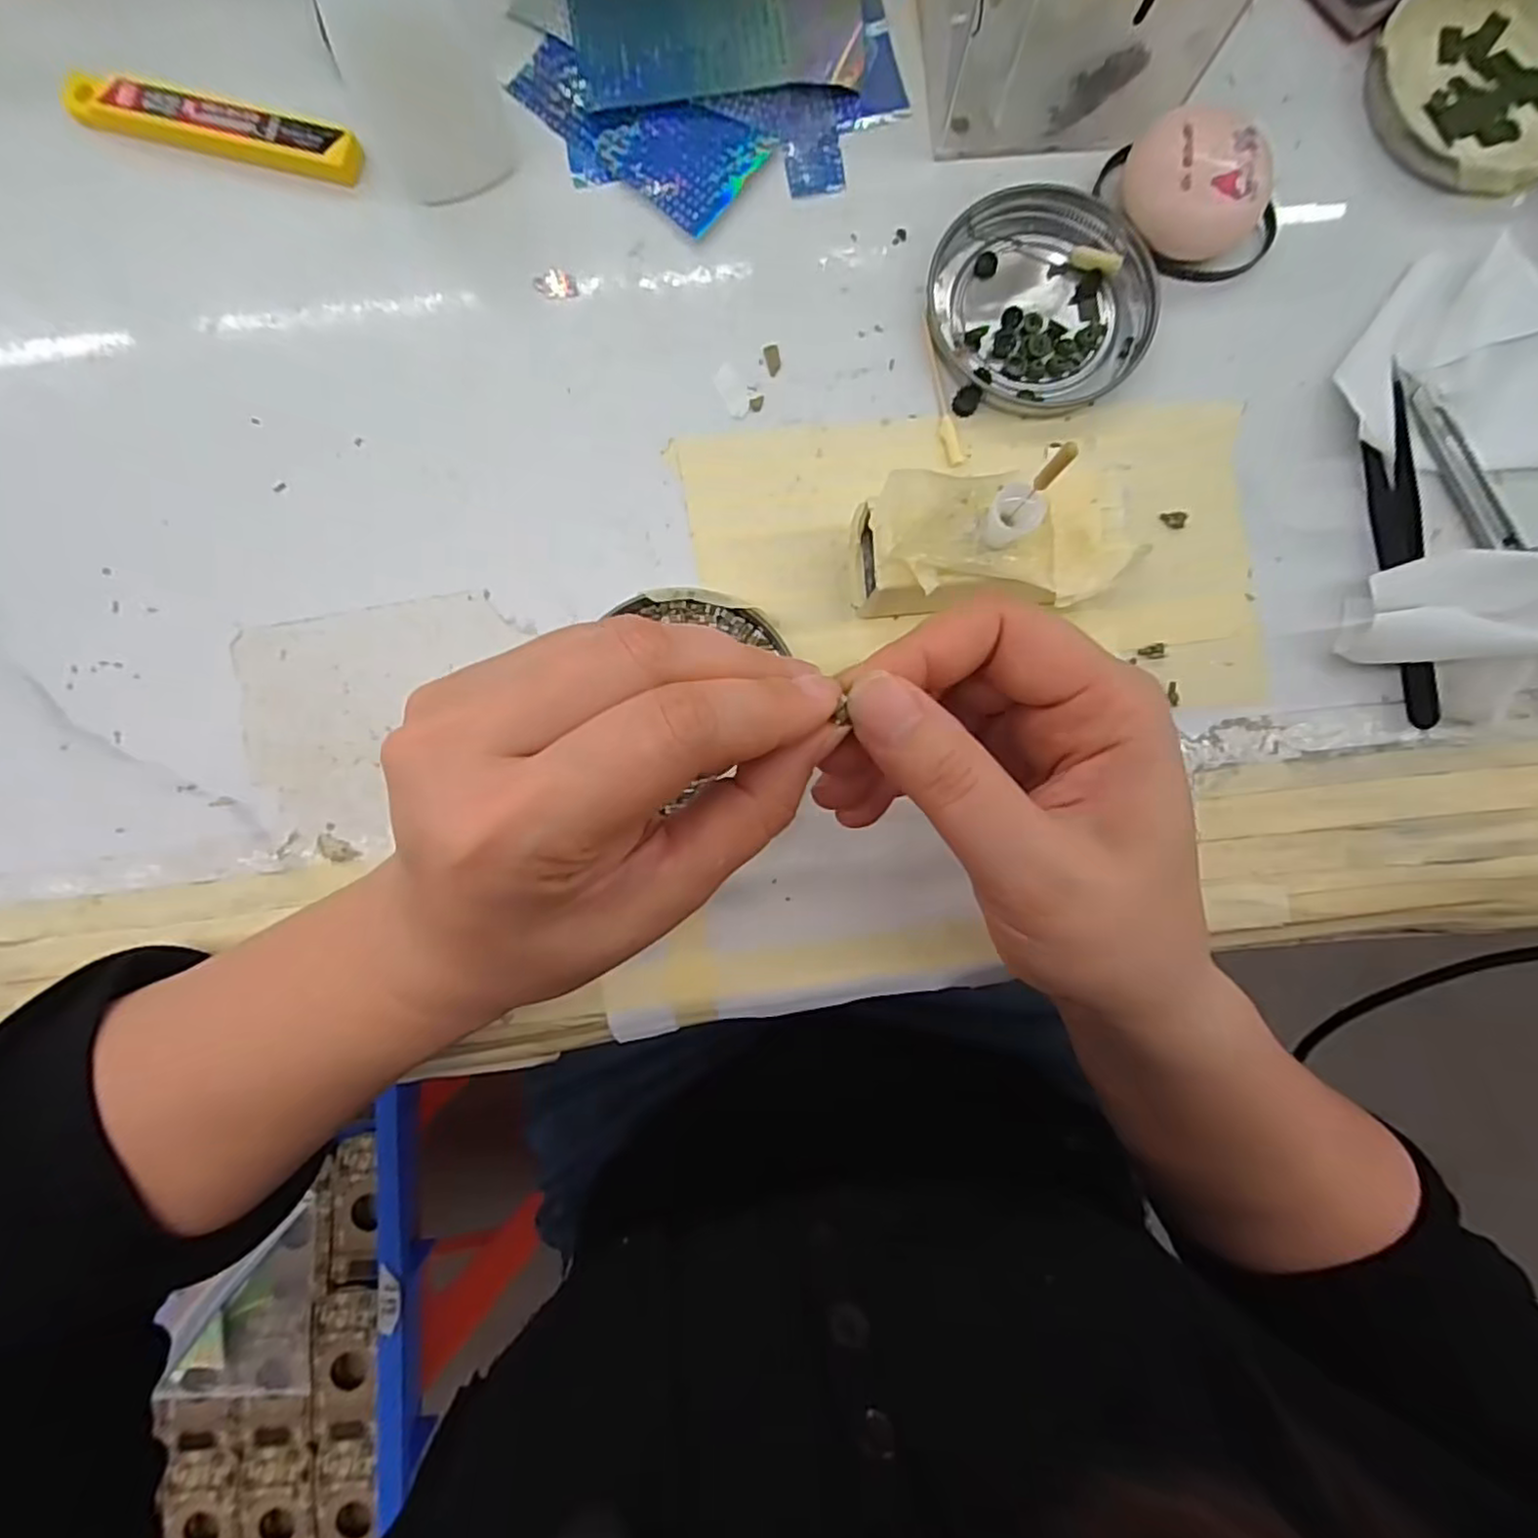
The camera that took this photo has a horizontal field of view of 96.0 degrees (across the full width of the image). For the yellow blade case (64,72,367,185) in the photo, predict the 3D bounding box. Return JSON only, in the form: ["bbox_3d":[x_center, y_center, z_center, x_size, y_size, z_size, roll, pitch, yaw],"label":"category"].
[{"bbox_3d":[-0.196,-0.227,0.246,0.102,0.009,0.018,12,88,0],"label":"yellow blade case"}]

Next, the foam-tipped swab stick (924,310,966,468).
[{"bbox_3d":[0.061,-0.135,0.247,0.006,0.004,0.055,-13,88,-1],"label":"foam-tipped swab stick"}]

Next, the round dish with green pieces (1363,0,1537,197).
[{"bbox_3d":[0.260,-0.252,0.253,0.086,0.010,0.079,0,88,-1],"label":"round dish with green pieces"}]

